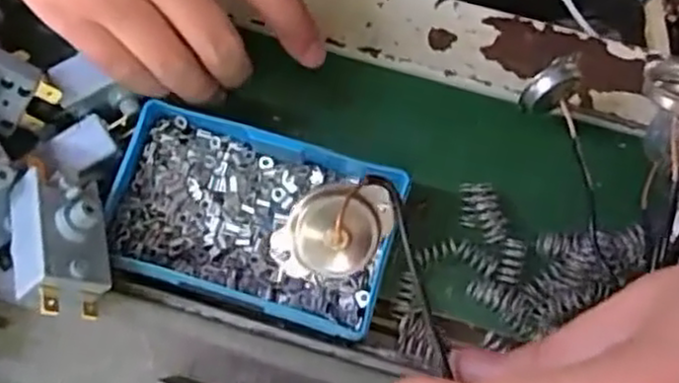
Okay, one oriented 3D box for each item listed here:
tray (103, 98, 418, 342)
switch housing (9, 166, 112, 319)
[{"bbox_3d":[-0.036,0.009,0.296,0.113,0.024,0.072,17,79,5],"label":"tray"},{"bbox_3d":[-0.101,0.018,0.263,0.030,0.028,0.055,-39,55,34],"label":"switch housing"}]

